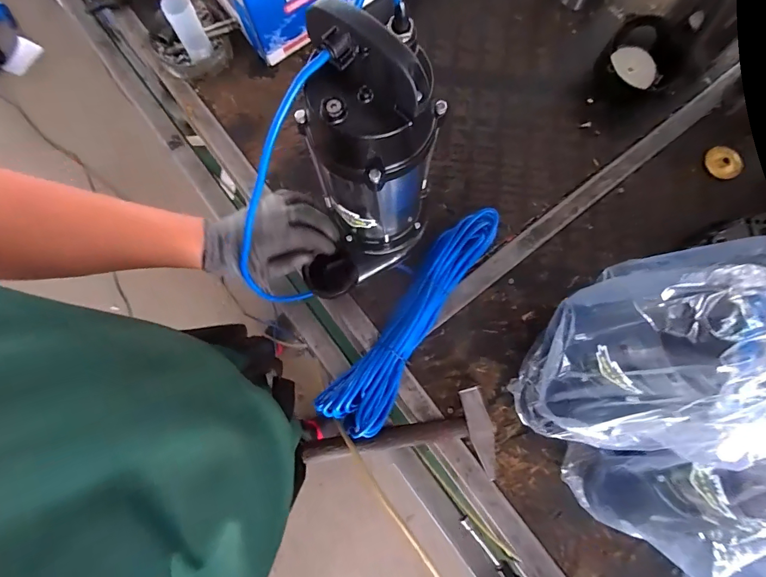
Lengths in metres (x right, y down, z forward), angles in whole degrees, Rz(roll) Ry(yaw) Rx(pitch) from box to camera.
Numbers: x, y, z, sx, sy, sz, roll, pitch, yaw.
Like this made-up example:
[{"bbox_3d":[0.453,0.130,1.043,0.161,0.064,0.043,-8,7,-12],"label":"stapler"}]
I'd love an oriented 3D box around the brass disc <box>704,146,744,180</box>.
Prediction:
[{"bbox_3d":[0.574,-0.212,0.690,0.049,0.007,0.055,-5,94,23],"label":"brass disc"}]

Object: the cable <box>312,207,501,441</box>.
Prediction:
[{"bbox_3d":[0.053,0.047,0.619,0.090,0.053,0.381,36,81,9],"label":"cable"}]

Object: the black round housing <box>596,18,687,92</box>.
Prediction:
[{"bbox_3d":[0.442,-0.393,0.698,0.124,0.066,0.116,0,79,0],"label":"black round housing"}]

